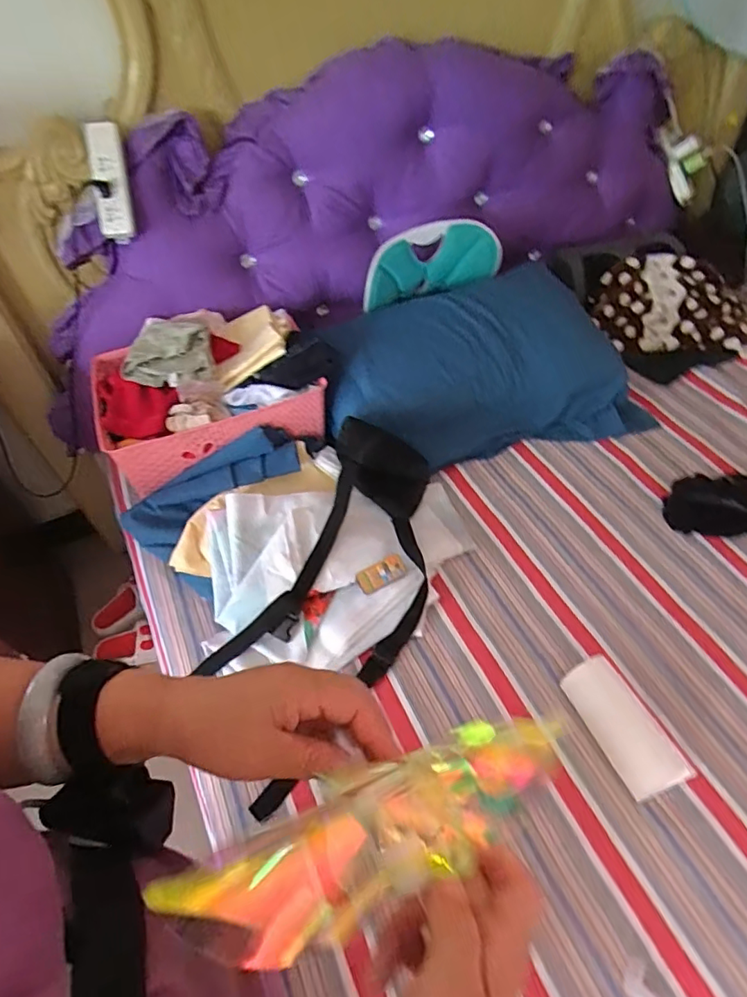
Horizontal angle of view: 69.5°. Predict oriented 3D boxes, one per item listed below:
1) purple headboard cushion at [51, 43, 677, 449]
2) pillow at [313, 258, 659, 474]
[{"bbox_3d":[0.006,-0.632,1.191,1.625,0.530,0.179,-21,46,-7],"label":"purple headboard cushion"},{"bbox_3d":[0.216,-0.283,1.149,0.675,0.150,0.453,-16,79,-14],"label":"pillow"}]

